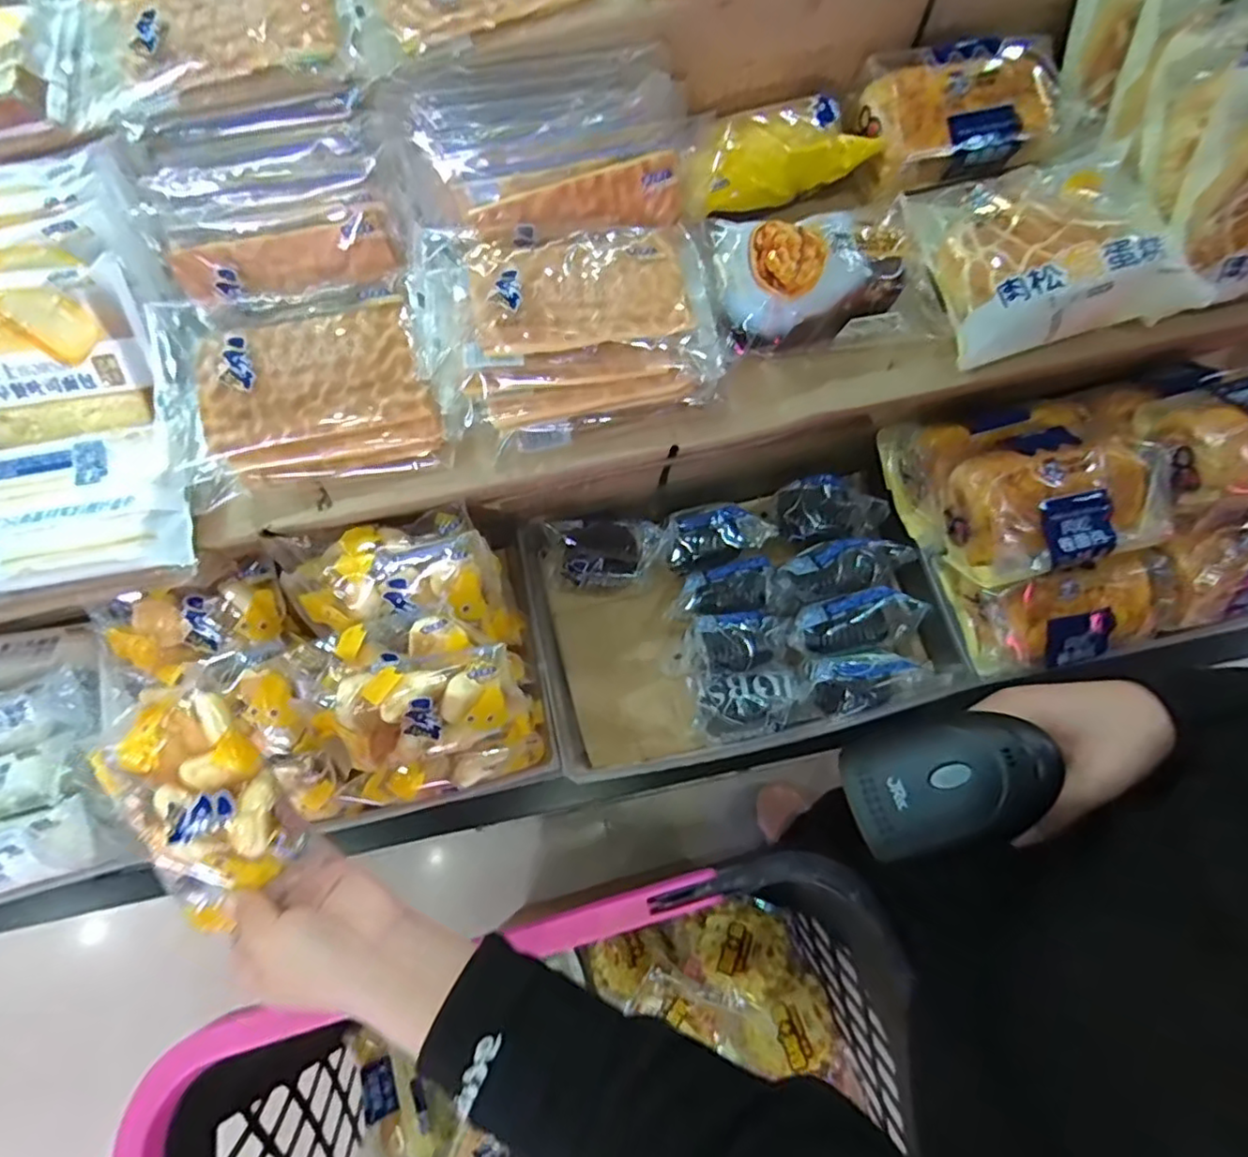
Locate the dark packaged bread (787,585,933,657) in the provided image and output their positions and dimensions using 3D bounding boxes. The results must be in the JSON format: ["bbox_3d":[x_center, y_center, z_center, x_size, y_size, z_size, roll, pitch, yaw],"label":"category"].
[{"bbox_3d":[0.169,0.032,0.480,0.096,0.036,0.039,-8,72,0],"label":"dark packaged bread"}]

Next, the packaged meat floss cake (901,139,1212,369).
[{"bbox_3d":[0.257,-0.206,0.398,0.128,0.039,0.124,-13,72,-2],"label":"packaged meat floss cake"}]

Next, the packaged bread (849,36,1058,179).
[{"bbox_3d":[0.221,-0.308,0.422,0.119,0.037,0.072,-6,72,0],"label":"packaged bread"}]

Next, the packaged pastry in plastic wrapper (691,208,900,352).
[{"bbox_3d":[0.107,-0.177,0.393,0.113,0.061,0.074,-4,72,1],"label":"packaged pastry in plastic wrapper"}]

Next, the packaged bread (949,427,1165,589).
[{"bbox_3d":[0.289,-0.052,0.435,0.138,0.047,0.086,-15,72,-3],"label":"packaged bread"}]

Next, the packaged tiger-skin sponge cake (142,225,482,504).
[{"bbox_3d":[-0.181,-0.120,0.390,0.176,0.056,0.110,-12,72,-2],"label":"packaged tiger-skin sponge cake"}]

